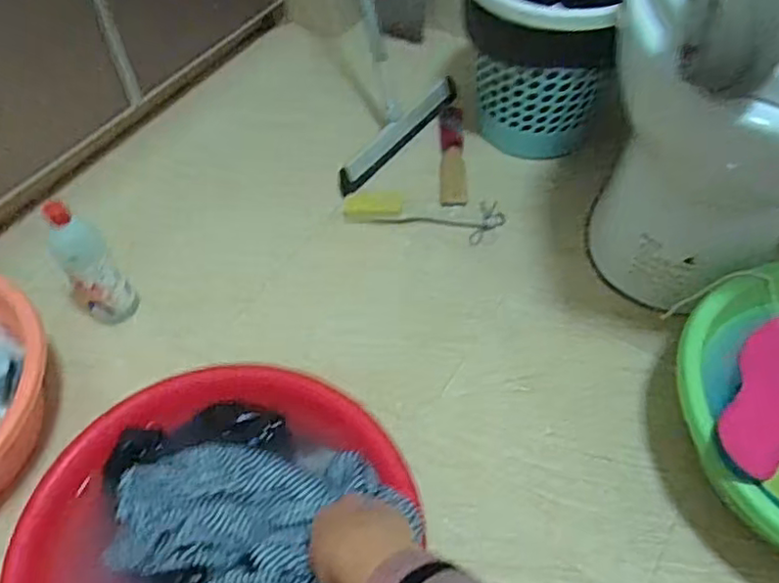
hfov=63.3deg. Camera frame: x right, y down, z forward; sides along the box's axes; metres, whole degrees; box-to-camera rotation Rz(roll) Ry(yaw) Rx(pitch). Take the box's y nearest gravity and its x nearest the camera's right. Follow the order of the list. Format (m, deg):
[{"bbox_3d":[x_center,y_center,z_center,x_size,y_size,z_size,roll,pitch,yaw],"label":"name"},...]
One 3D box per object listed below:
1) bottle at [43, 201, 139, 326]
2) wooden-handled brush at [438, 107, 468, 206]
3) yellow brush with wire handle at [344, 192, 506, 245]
[{"bbox_3d":[-0.375,-0.028,0.789,0.063,0.184,0.048,-33,60,-22],"label":"bottle"},{"bbox_3d":[0.102,-0.220,1.027,0.042,0.020,0.217,1,54,2],"label":"wooden-handled brush"},{"bbox_3d":[0.051,-0.115,0.949,0.238,0.013,0.069,6,54,5],"label":"yellow brush with wire handle"}]

